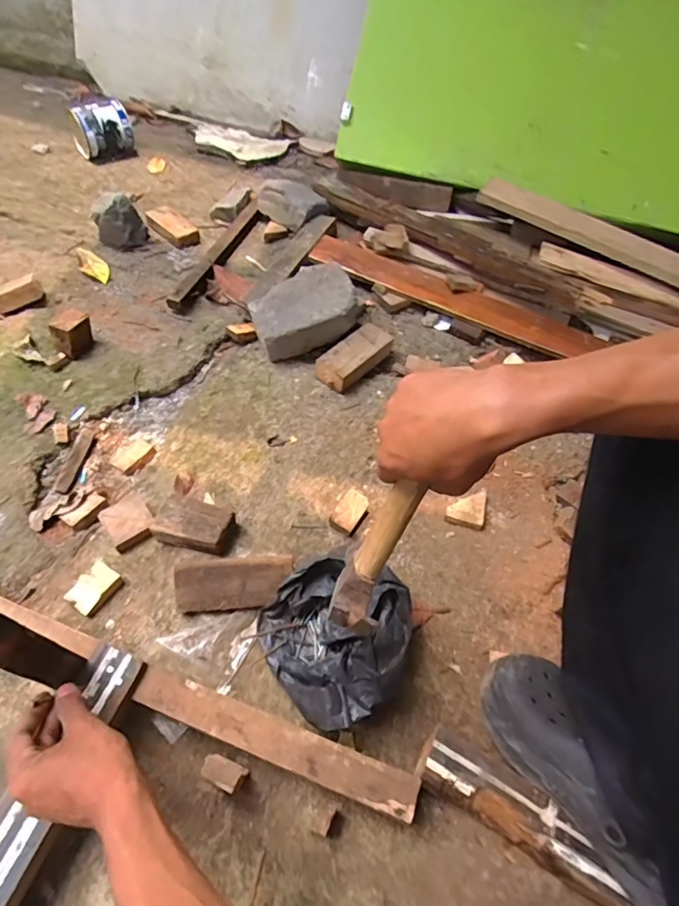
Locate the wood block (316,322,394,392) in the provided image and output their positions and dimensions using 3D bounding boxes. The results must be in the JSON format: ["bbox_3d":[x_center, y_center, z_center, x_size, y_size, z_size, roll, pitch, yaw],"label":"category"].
[{"bbox_3d":[0.028,-0.174,0.912,0.070,0.046,0.156,38,59,20],"label":"wood block"}]

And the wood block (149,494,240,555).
[{"bbox_3d":[-0.196,0.099,0.681,0.100,0.044,0.064,16,54,5],"label":"wood block"}]

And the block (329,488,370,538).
[{"bbox_3d":[0.017,0.085,0.710,0.039,0.030,0.063,30,57,15],"label":"block"}]

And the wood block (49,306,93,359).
[{"bbox_3d":[-0.477,-0.214,0.886,0.046,0.064,0.067,23,55,11],"label":"wood block"}]

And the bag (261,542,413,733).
[{"bbox_3d":[-0.004,0.212,0.589,0.167,0.086,0.183,26,56,13],"label":"bag"}]

